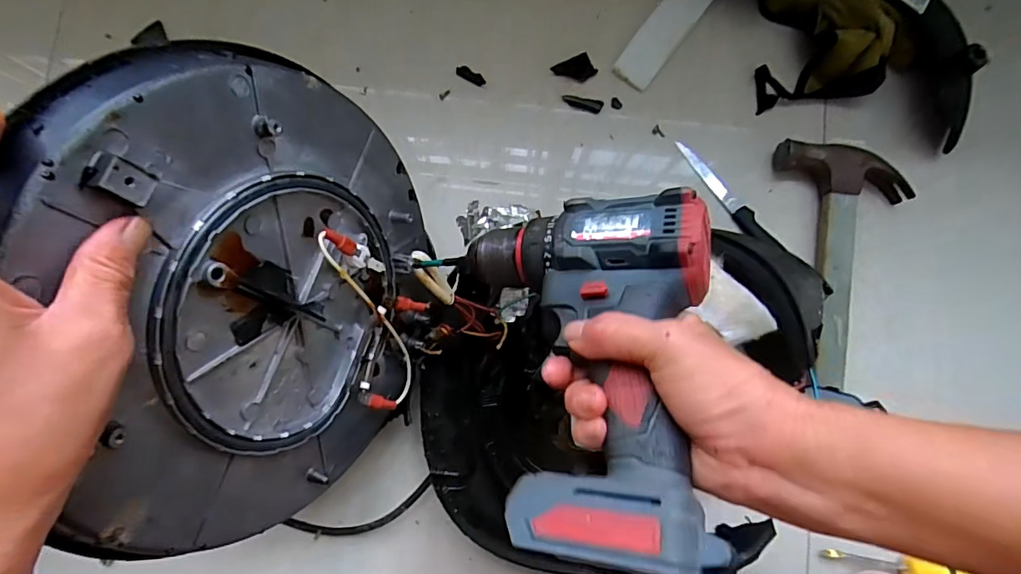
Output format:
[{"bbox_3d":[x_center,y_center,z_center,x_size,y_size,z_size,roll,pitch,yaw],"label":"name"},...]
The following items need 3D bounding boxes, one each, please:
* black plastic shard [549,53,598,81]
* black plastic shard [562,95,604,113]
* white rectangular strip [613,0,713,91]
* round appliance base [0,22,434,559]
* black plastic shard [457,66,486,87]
[{"bbox_3d":[0.066,-0.222,0.508,0.044,0.015,0.022,-12,84,0],"label":"black plastic shard"},{"bbox_3d":[0.074,-0.188,0.511,0.041,0.004,0.014,11,85,2],"label":"black plastic shard"},{"bbox_3d":[0.156,-0.260,0.514,0.041,0.011,0.120,37,86,4],"label":"white rectangular strip"},{"bbox_3d":[-0.128,0.007,0.286,0.035,0.224,0.255,9,109,26],"label":"round appliance base"},{"bbox_3d":[-0.041,-0.217,0.514,0.032,0.004,0.012,27,84,1],"label":"black plastic shard"}]

